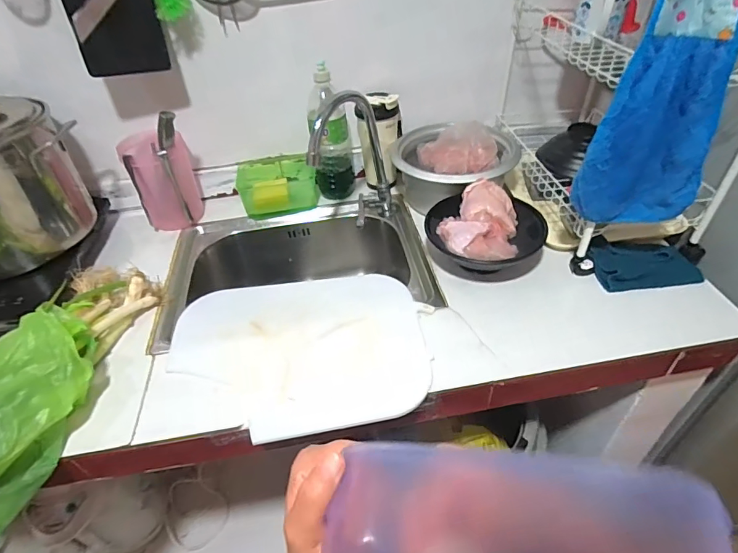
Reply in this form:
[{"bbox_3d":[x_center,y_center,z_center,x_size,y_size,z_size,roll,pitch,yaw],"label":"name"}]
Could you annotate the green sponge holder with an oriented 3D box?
[{"bbox_3d":[-0.192,-0.195,0.950,0.169,0.074,0.117,-14,43,-9],"label":"green sponge holder"}]

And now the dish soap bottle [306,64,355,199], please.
[{"bbox_3d":[-0.078,-0.291,0.897,0.082,0.248,0.103,-4,43,1],"label":"dish soap bottle"}]

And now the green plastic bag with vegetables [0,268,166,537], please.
[{"bbox_3d":[-0.463,0.123,0.595,0.206,0.135,0.424,5,44,11],"label":"green plastic bag with vegetables"}]

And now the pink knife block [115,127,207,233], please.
[{"bbox_3d":[-0.406,-0.191,0.880,0.121,0.176,0.091,-22,45,-17],"label":"pink knife block"}]

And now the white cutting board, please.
[{"bbox_3d":[-0.105,0.107,0.654,0.364,0.018,0.265,-10,49,-5],"label":"white cutting board"}]

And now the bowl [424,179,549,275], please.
[{"bbox_3d":[0.191,-0.068,0.737,0.190,0.110,0.147,10,45,16],"label":"bowl"}]

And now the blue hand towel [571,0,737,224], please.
[{"bbox_3d":[0.362,-0.205,0.540,0.150,0.318,0.033,4,43,10],"label":"blue hand towel"}]

